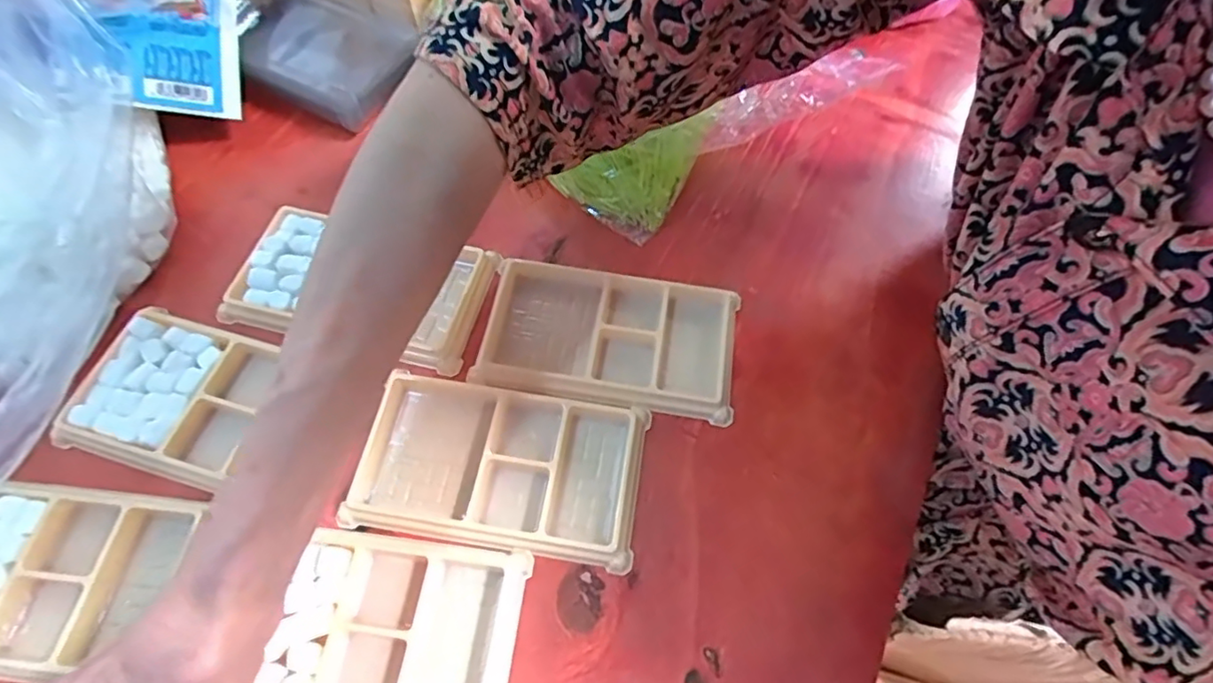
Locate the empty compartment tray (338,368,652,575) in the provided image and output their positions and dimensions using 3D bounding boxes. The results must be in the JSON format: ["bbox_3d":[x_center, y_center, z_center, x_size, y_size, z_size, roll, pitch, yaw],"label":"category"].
[{"bbox_3d":[-0.052,0.059,0.285,0.135,0.010,0.076,9,62,3],"label":"empty compartment tray"}]

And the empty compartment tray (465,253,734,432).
[{"bbox_3d":[0.002,-0.003,0.318,0.135,0.011,0.074,9,62,3],"label":"empty compartment tray"}]

